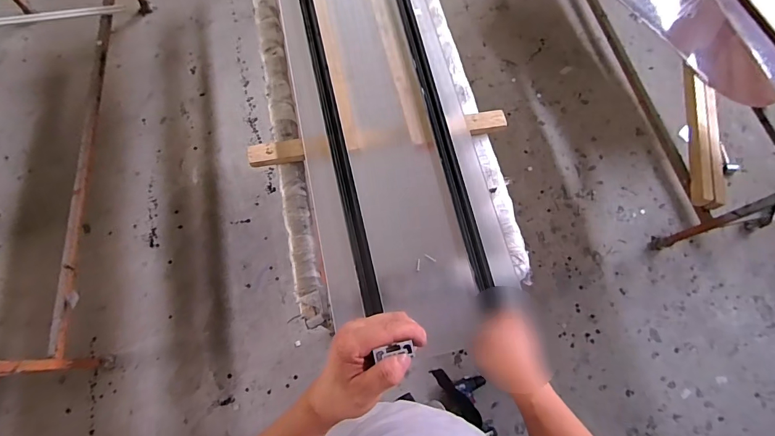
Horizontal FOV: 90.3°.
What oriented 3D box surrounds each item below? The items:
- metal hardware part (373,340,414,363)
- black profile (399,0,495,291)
[{"bbox_3d":[0.007,0.125,0.360,0.038,0.006,0.011,-8,70,-11],"label":"metal hardware part"},{"bbox_3d":[0.018,-0.731,1.088,0.048,0.014,1.870,-10,70,-5],"label":"black profile"}]

